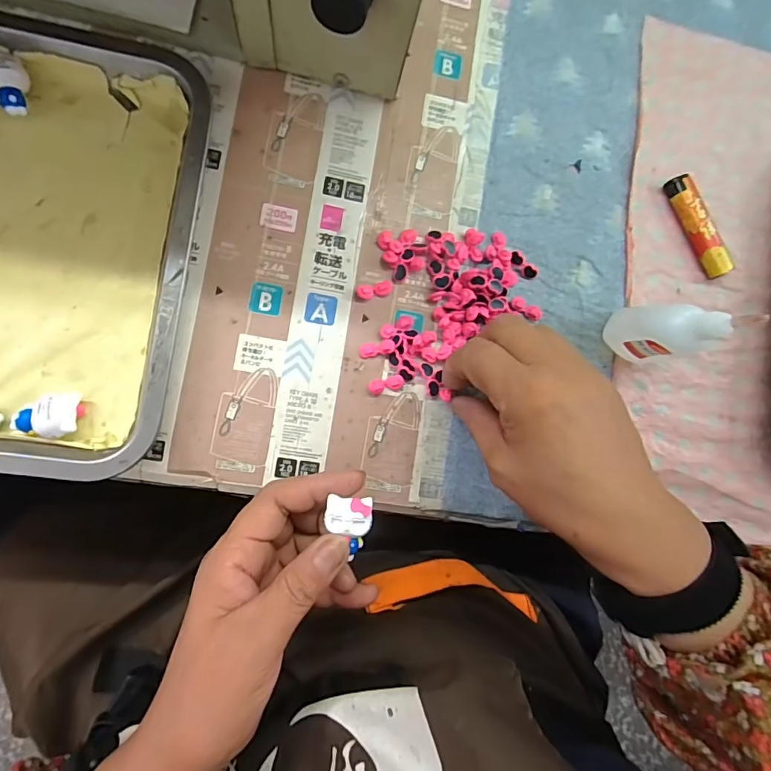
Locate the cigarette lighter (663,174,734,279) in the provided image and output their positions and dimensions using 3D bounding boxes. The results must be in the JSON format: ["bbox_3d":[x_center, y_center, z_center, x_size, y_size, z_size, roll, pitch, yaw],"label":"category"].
[{"bbox_3d":[0.234,-0.119,0.343,0.019,0.016,0.079,-24,92,-8],"label":"cigarette lighter"}]

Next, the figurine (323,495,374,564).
[{"bbox_3d":[-0.020,0.077,0.251,0.025,0.010,0.029,5,88,-8],"label":"figurine"}]

